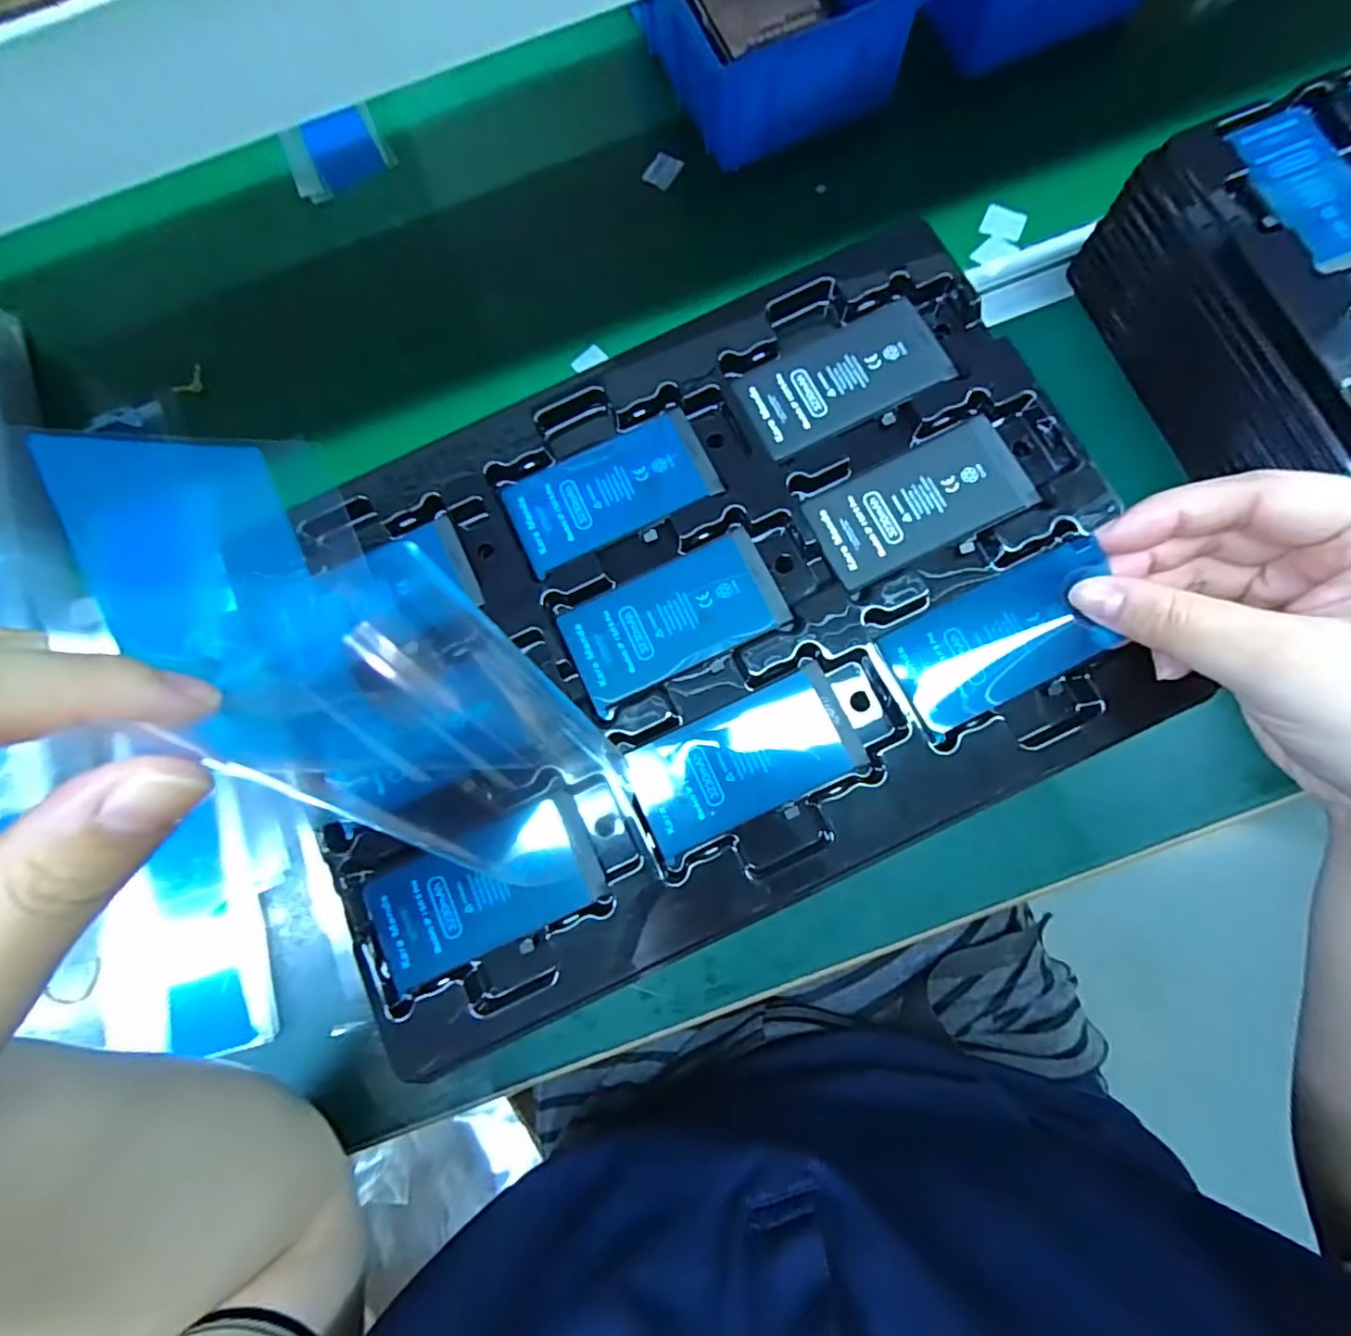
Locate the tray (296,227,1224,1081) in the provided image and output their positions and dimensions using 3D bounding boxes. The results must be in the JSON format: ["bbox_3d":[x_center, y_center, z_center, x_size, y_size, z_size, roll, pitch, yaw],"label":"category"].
[{"bbox_3d":[0.007,-0.020,0.237,0.318,0.034,0.218,-25,75,-5],"label":"tray"}]

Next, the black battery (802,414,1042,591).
[{"bbox_3d":[0.098,-0.067,0.242,0.084,0.008,0.044,-25,77,-1],"label":"black battery"}]

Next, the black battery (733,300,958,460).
[{"bbox_3d":[0.070,-0.123,0.254,0.084,0.009,0.044,-23,77,-1],"label":"black battery"}]

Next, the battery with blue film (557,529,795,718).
[{"bbox_3d":[-0.001,-0.020,0.240,0.085,0.008,0.045,-26,77,-2],"label":"battery with blue film"}]

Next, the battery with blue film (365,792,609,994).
[{"bbox_3d":[-0.071,0.083,0.226,0.084,0.007,0.044,-26,82,-3],"label":"battery with blue film"}]

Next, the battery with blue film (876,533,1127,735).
[{"bbox_3d":[0.125,-0.013,0.224,0.086,0.010,0.043,-28,69,3],"label":"battery with blue film"}]

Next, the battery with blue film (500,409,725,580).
[{"bbox_3d":[-0.028,-0.076,0.252,0.084,0.007,0.047,-27,78,-2],"label":"battery with blue film"}]

